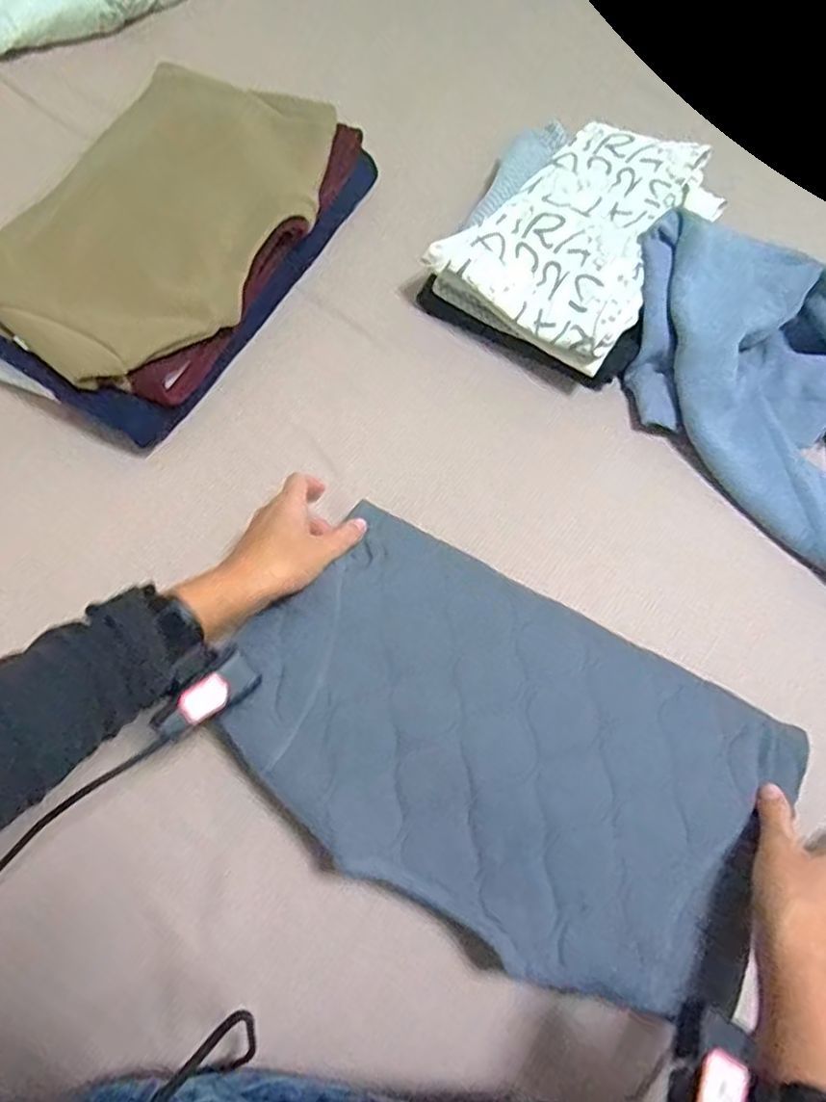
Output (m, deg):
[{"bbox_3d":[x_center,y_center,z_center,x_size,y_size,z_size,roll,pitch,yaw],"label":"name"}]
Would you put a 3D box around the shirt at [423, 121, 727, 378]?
[{"bbox_3d":[0.169,-0.324,0.660,0.195,0.059,0.265,35,69,11],"label":"shirt"}]

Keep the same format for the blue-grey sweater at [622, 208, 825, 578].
[{"bbox_3d":[0.407,-0.096,0.605,0.289,0.096,0.507,-21,69,-12],"label":"blue-grey sweater"}]

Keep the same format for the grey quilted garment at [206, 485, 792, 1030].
[{"bbox_3d":[0.067,0.139,0.472,0.379,0.024,0.234,28,68,9],"label":"grey quilted garment"}]

